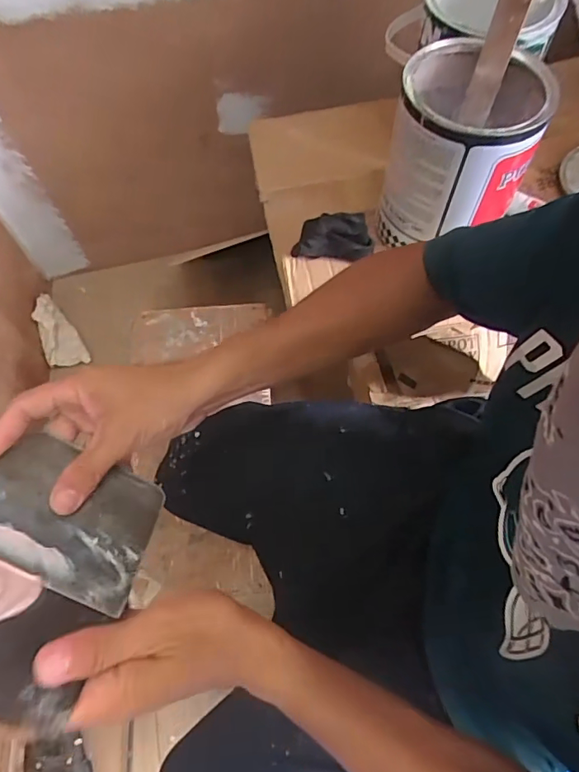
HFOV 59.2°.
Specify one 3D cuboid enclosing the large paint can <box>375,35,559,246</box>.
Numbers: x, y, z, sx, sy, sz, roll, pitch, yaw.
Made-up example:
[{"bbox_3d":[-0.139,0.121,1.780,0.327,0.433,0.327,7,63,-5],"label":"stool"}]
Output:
[{"bbox_3d":[0.202,-0.277,0.620,0.163,0.187,0.165,27,68,16],"label":"large paint can"}]

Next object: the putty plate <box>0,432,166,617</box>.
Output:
[{"bbox_3d":[-0.151,0.083,0.339,0.123,0.005,0.093,25,39,-4],"label":"putty plate"}]

